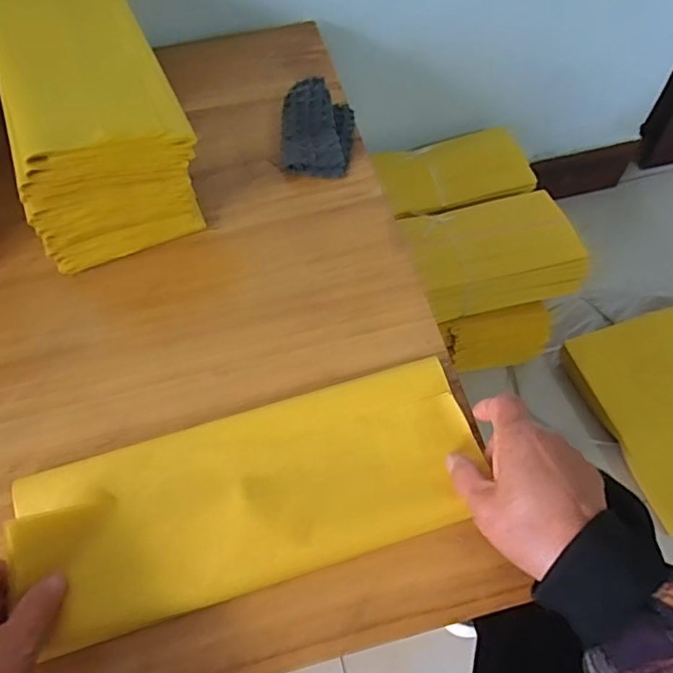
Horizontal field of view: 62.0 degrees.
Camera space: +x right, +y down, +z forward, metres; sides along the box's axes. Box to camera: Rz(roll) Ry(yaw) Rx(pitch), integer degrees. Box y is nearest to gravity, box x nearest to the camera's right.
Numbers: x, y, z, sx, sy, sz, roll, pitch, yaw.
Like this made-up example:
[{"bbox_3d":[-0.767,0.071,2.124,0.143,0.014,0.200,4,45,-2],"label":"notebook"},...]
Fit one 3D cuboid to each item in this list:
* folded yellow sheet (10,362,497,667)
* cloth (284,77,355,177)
[{"bbox_3d":[-0.054,0.105,0.380,0.304,0.028,0.118,-16,63,-8],"label":"folded yellow sheet"},{"bbox_3d":[-0.019,-0.212,0.570,0.069,0.033,0.105,5,60,4],"label":"cloth"}]

